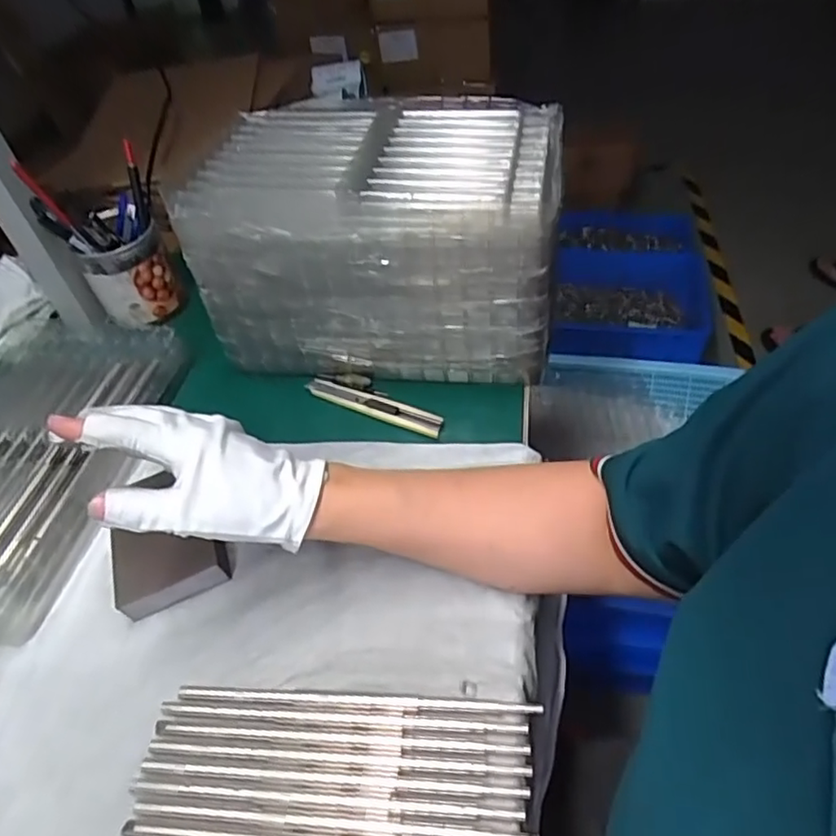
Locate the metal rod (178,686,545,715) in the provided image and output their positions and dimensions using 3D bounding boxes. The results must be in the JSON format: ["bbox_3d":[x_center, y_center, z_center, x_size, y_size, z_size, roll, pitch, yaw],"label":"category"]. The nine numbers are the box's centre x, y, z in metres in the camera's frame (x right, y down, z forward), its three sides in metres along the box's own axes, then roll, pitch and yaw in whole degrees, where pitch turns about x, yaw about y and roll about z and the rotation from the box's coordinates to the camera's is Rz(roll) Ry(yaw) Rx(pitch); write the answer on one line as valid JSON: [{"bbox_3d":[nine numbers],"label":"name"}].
[{"bbox_3d":[-0.038,0.166,0.371,0.215,0.010,0.008,1,48,7],"label":"metal rod"}]

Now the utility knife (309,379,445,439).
[{"bbox_3d":[-0.039,-0.013,0.528,0.127,0.010,0.019,20,53,23],"label":"utility knife"}]

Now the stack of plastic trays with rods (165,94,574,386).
[{"bbox_3d":[-0.028,-0.151,0.551,0.284,0.170,0.173,4,48,10],"label":"stack of plastic trays with rods"}]

